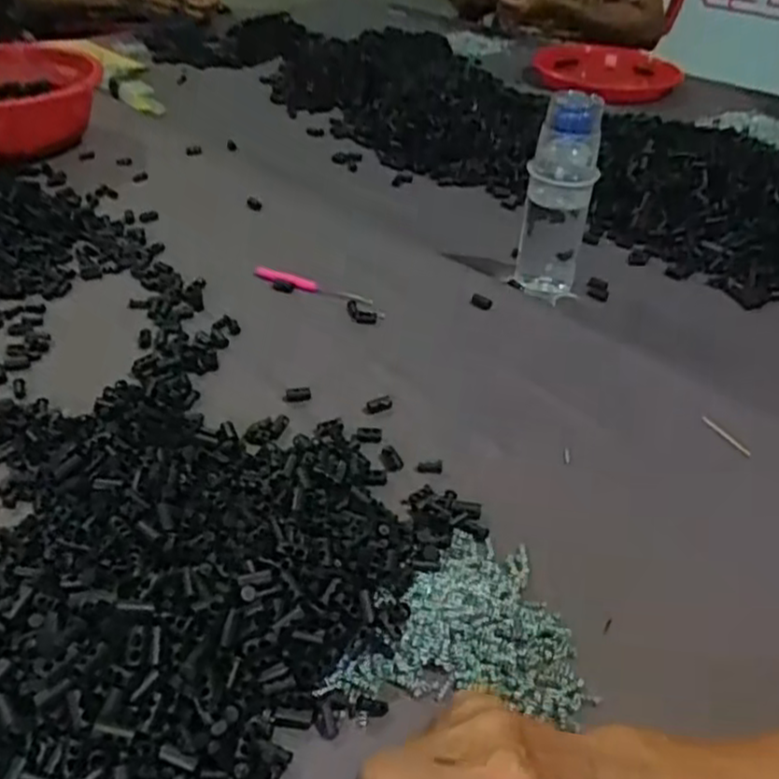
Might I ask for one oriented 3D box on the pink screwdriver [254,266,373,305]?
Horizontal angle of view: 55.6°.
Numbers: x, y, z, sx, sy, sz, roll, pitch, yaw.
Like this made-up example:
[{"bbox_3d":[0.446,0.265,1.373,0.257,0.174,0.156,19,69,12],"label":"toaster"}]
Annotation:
[{"bbox_3d":[-0.074,-0.096,0.680,0.126,0.010,0.015,20,45,21],"label":"pink screwdriver"}]

